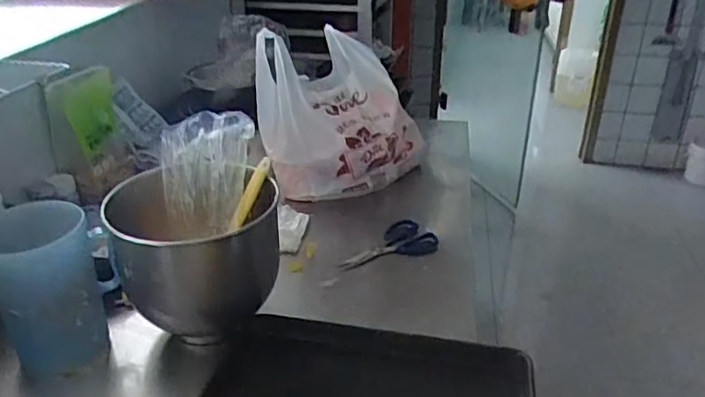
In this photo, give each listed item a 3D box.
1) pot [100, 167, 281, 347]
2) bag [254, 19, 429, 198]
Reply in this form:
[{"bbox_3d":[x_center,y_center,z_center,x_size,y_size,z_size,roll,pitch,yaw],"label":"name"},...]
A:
[{"bbox_3d":[-0.212,0.092,0.828,0.219,0.206,0.183,-1,29,-1],"label":"pot"},{"bbox_3d":[-0.014,-0.178,1.256,0.223,0.294,0.347,17,34,28],"label":"bag"}]

